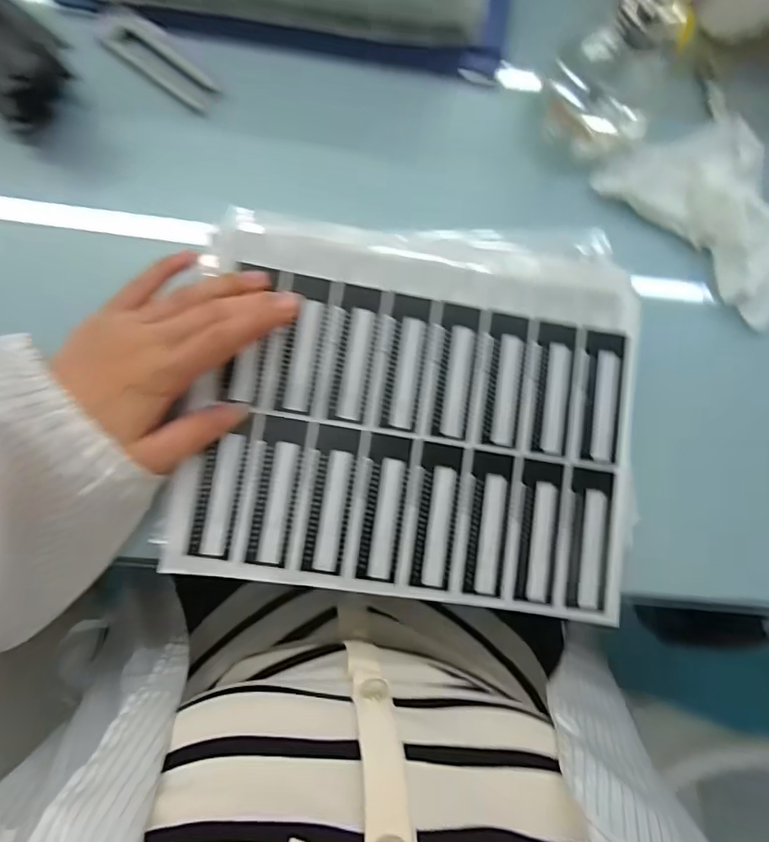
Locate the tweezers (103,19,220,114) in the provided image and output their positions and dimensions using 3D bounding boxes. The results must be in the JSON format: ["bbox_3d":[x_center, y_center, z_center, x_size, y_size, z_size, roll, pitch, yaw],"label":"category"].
[{"bbox_3d":[-0.156,-0.250,0.381,0.075,0.008,0.027,17,80,-44],"label":"tweezers"}]

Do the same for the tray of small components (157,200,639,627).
[{"bbox_3d":[0.023,-0.010,0.334,0.268,0.013,0.228,7,83,-6],"label":"tray of small components"}]

